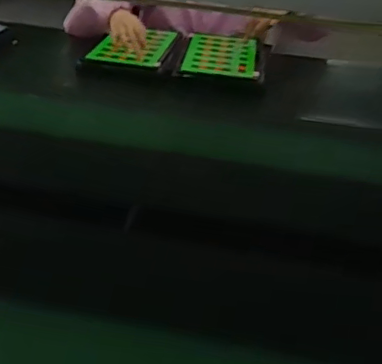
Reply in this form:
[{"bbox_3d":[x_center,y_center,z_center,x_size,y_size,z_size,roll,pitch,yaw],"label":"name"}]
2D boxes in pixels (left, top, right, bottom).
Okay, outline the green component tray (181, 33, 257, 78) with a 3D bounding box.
[{"bbox_3d":[0.062,-0.263,1.194,0.140,0.009,0.209,6,35,4],"label":"green component tray"}]

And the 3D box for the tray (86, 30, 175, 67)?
[{"bbox_3d":[-0.119,-0.287,1.219,0.145,0.013,0.188,12,36,6],"label":"tray"}]

